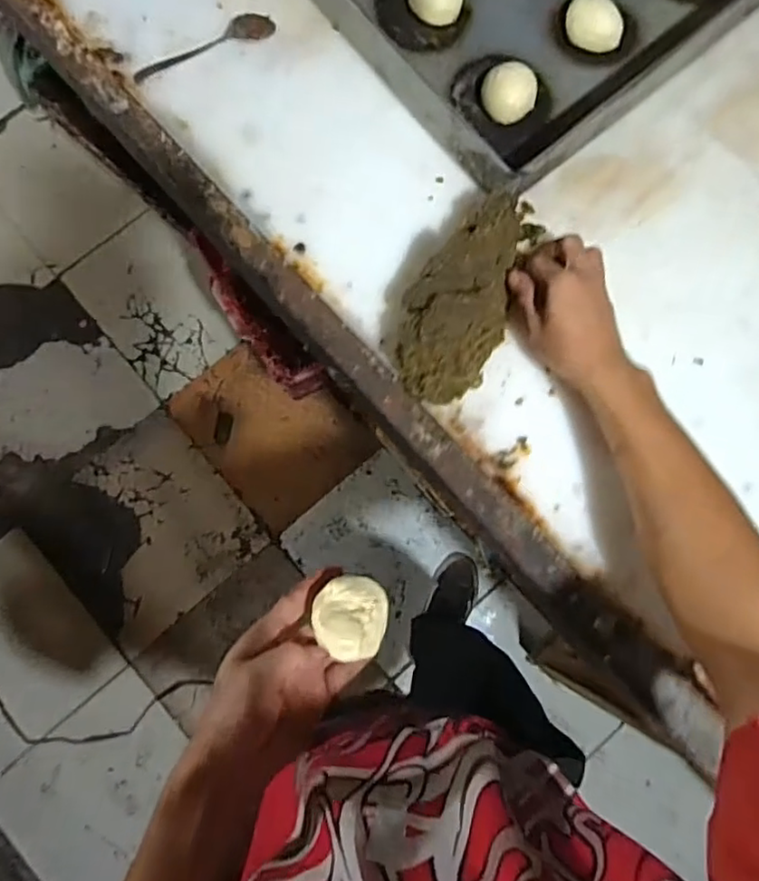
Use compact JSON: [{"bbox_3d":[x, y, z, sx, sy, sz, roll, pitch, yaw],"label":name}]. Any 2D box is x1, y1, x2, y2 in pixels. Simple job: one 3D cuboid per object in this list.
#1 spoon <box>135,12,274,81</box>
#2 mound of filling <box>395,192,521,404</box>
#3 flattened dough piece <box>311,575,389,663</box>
[{"bbox_3d":[-0.159,-0.355,0.574,0.133,0.011,0.022,-23,83,-5],"label":"spoon"},{"bbox_3d":[0.070,-0.113,0.501,0.080,0.084,0.163,28,86,1],"label":"mound of filling"},{"bbox_3d":[-0.019,0.119,0.436,0.048,0.020,0.054,16,59,-12],"label":"flattened dough piece"}]

